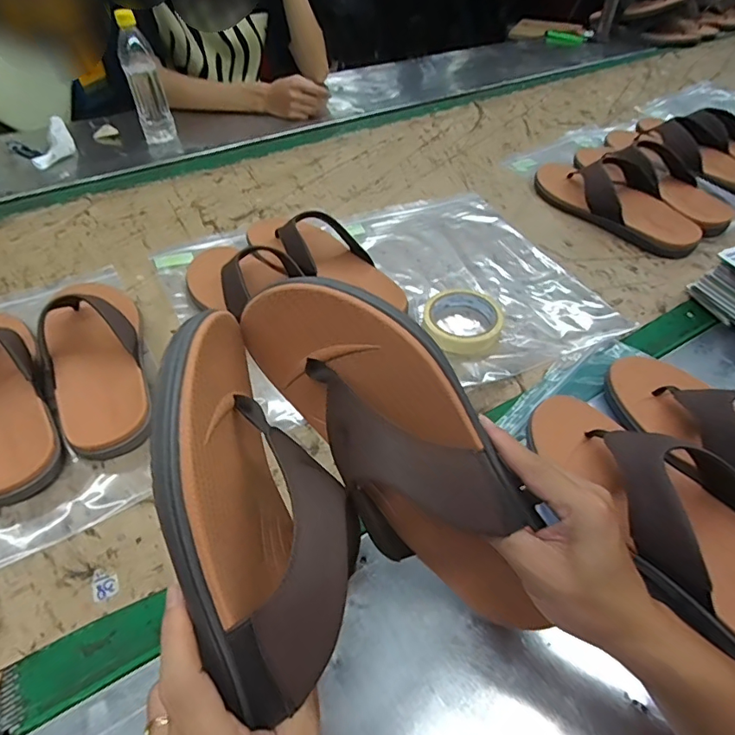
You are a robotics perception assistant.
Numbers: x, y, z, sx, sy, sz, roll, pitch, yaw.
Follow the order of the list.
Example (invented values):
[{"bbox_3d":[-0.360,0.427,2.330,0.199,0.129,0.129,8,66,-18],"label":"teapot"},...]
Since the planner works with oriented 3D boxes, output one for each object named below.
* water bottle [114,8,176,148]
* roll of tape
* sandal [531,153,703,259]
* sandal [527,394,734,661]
[{"bbox_3d":[-0.430,-0.555,0.929,0.060,0.204,0.069,-18,50,-17],"label":"water bottle"},{"bbox_3d":[0.116,-0.058,0.589,0.094,0.023,0.099,0,47,0],"label":"roll of tape"},{"bbox_3d":[0.388,-0.272,0.759,0.112,0.063,0.286,-27,53,-23],"label":"sandal"},{"bbox_3d":[0.251,0.118,0.386,0.108,0.075,0.281,-19,50,-18],"label":"sandal"}]

